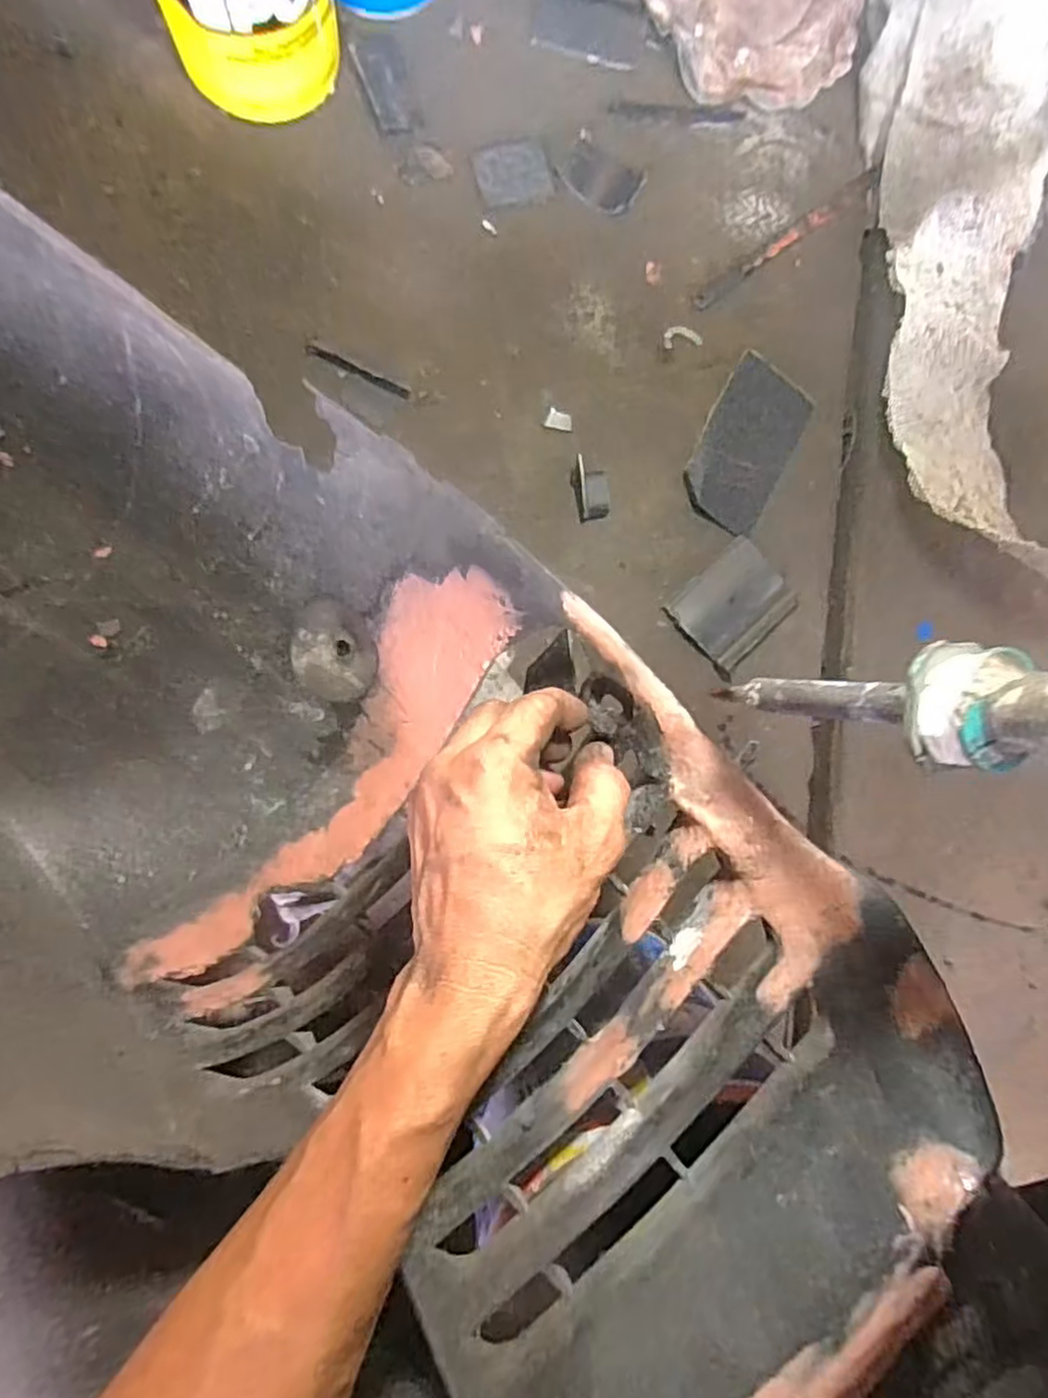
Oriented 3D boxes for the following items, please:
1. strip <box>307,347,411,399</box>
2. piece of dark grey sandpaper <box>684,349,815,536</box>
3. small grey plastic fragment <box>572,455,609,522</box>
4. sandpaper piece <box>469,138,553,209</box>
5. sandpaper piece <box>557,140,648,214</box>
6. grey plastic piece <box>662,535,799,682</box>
[{"bbox_3d":[-0.113,-0.226,0.482,0.071,0.008,0.007,22,87,-7],"label":"strip"},{"bbox_3d":[0.161,-0.184,0.508,0.068,0.017,0.116,29,86,-6],"label":"piece of dark grey sandpaper"},{"bbox_3d":[0.047,-0.147,0.493,0.026,0.024,0.038,-7,91,-7],"label":"small grey plastic fragment"},{"bbox_3d":[-0.007,-0.369,0.491,0.052,0.004,0.043,-15,92,-7],"label":"sandpaper piece"},{"bbox_3d":[0.055,-0.371,0.500,0.055,0.006,0.038,26,87,-6],"label":"sandpaper piece"},{"bbox_3d":[0.151,-0.068,0.509,0.082,0.013,0.065,-43,95,-5],"label":"grey plastic piece"}]

